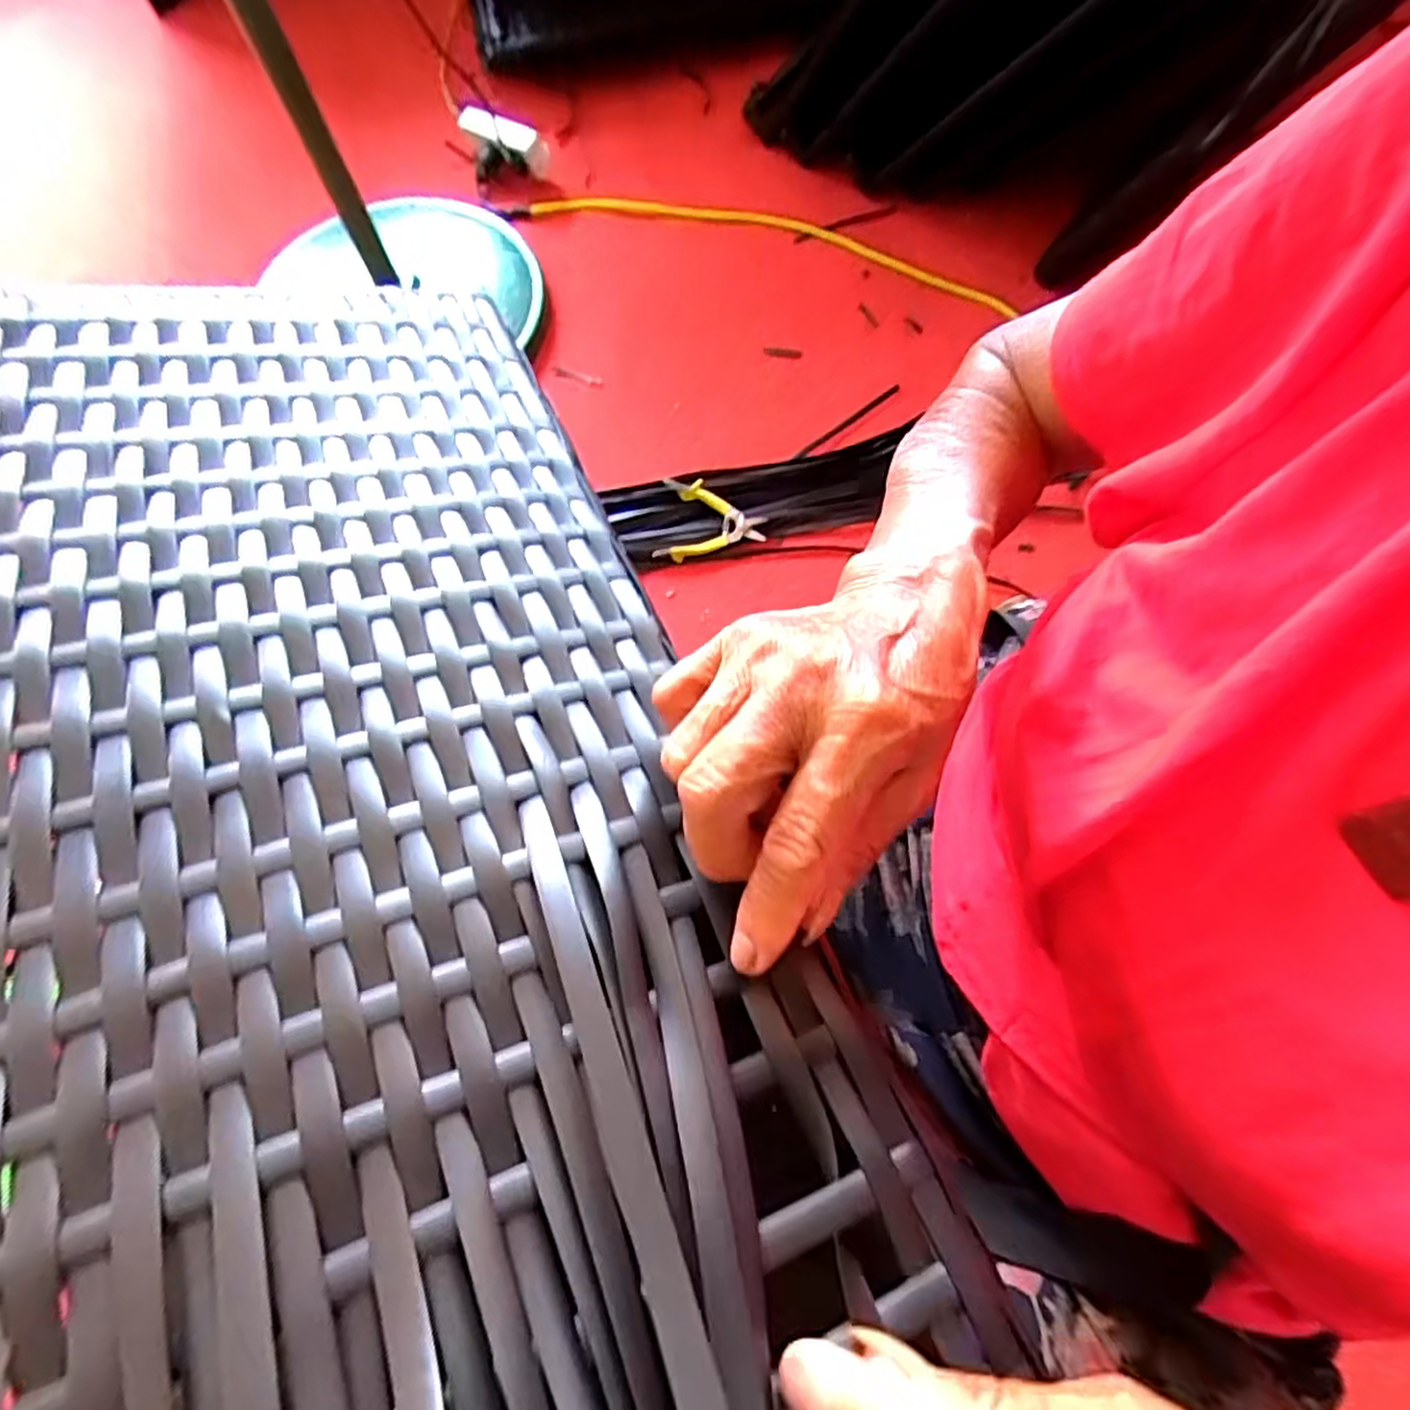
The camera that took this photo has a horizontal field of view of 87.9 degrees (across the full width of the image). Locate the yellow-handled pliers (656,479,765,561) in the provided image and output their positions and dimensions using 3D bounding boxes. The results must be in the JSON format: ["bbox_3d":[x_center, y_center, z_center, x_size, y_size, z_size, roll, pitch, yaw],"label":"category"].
[{"bbox_3d":[0.009,-0.221,0.895,0.129,0.026,0.102,8,71,4],"label":"yellow-handled pliers"}]

